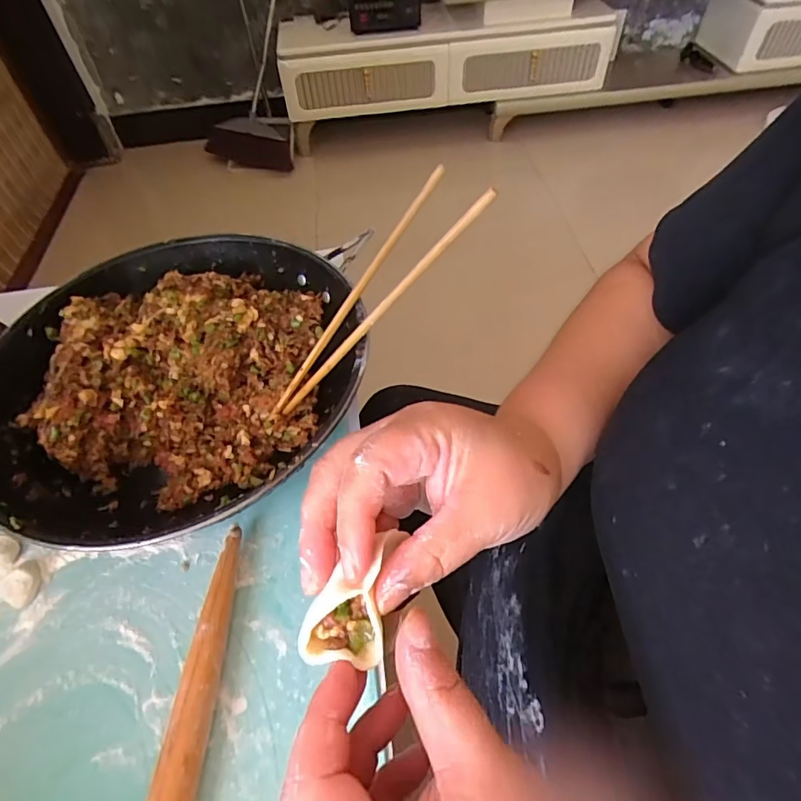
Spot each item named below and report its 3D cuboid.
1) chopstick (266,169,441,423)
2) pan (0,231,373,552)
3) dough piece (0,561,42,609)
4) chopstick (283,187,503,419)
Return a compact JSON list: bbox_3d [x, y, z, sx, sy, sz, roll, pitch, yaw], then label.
[{"bbox_3d":[-0.039,-0.087,0.410,0.013,0.012,0.244,43,102,29],"label":"chopstick"},{"bbox_3d":[-0.191,-0.021,0.435,0.287,0.092,0.308,-2,53,3],"label":"pan"},{"bbox_3d":[-0.288,0.139,0.371,0.025,0.014,0.030,23,58,20],"label":"dough piece"},{"bbox_3d":[-0.020,-0.067,0.374,0.237,0.011,0.012,-42,48,28],"label":"chopstick"}]

